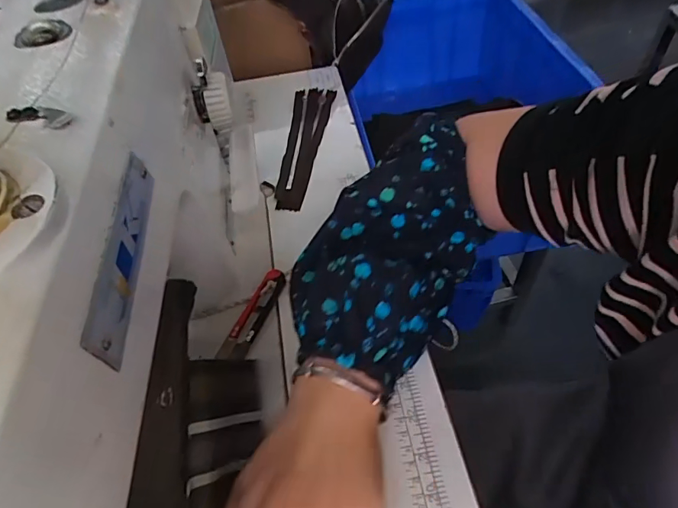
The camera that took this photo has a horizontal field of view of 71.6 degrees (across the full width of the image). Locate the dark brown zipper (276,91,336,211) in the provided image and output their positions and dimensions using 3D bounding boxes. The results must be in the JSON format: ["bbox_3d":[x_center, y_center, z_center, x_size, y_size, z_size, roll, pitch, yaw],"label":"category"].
[{"bbox_3d":[-0.037,-0.125,0.530,0.046,0.009,0.198,2,54,4],"label":"dark brown zipper"}]

